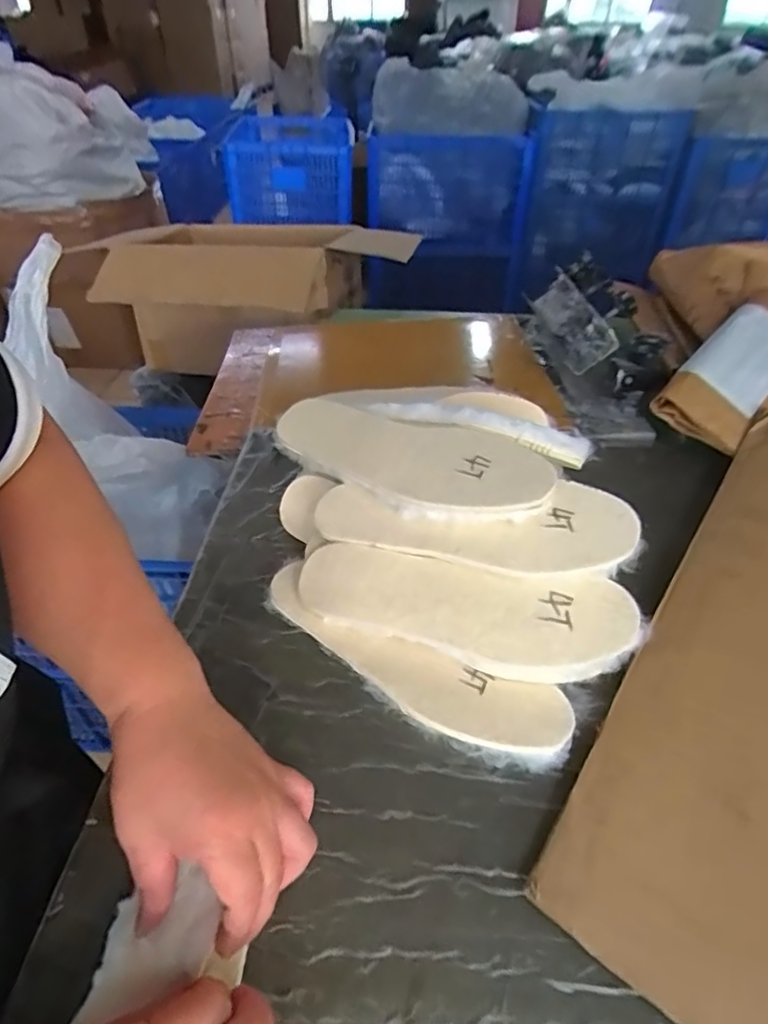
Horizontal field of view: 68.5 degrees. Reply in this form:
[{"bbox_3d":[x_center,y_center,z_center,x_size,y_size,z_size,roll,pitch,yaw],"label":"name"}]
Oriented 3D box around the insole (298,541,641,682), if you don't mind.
[{"bbox_3d":[0.058,0.076,0.437,0.255,0.016,0.079,7,66,11],"label":"insole"}]

